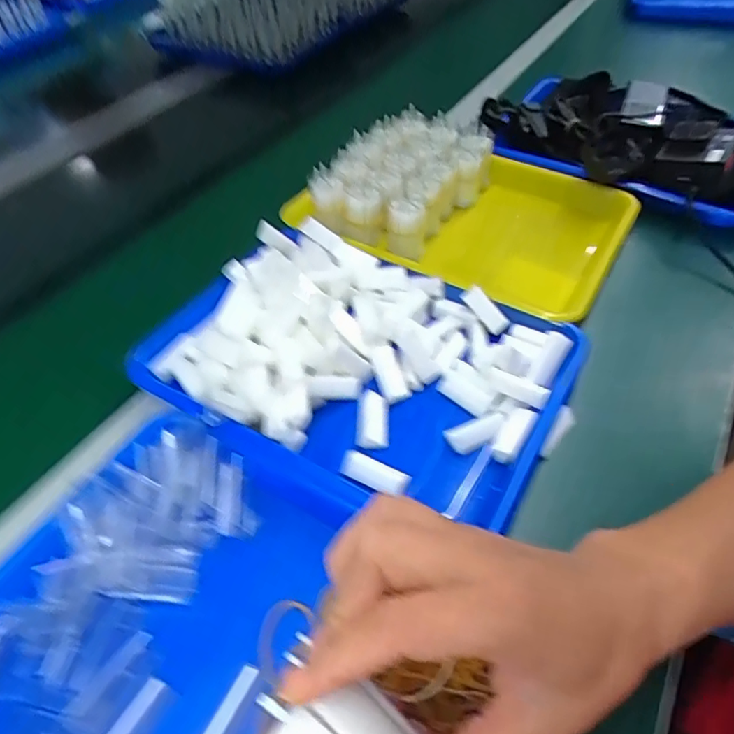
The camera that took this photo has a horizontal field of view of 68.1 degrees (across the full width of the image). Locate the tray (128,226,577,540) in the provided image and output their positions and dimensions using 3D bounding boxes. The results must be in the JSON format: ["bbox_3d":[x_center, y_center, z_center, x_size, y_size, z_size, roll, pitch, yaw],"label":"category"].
[{"bbox_3d":[-0.006,-0.019,0.462,0.349,0.061,0.241,19,52,17],"label":"tray"}]

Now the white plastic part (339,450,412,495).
[{"bbox_3d":[0.006,0.077,0.403,0.053,0.007,0.021,20,52,18],"label":"white plastic part"}]

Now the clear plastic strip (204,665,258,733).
[{"bbox_3d":[-0.082,0.200,0.313,0.010,0.004,0.052,21,53,18],"label":"clear plastic strip"}]

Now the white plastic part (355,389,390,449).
[{"bbox_3d":[0.005,0.041,0.436,0.026,0.012,0.047,2,49,3],"label":"white plastic part"}]

